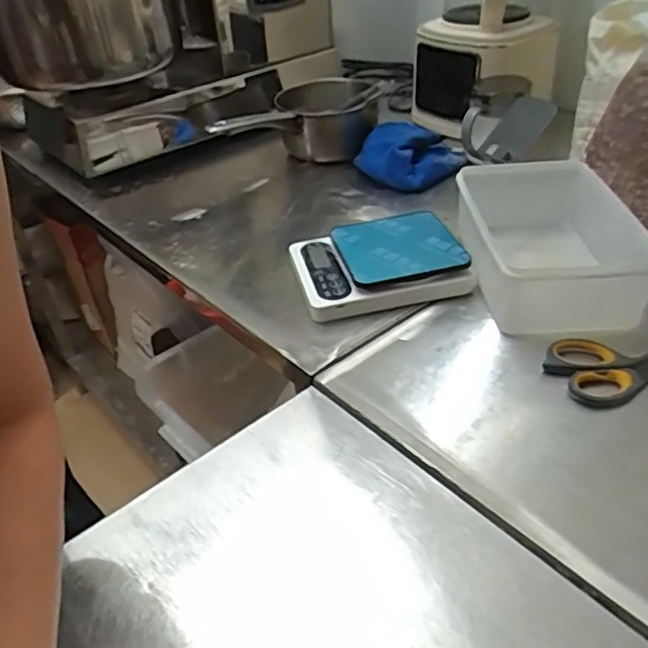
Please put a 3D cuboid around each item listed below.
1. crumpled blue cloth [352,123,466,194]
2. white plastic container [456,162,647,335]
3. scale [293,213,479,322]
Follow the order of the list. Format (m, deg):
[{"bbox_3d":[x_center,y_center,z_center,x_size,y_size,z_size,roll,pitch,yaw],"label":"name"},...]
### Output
[{"bbox_3d":[0.120,-0.240,0.873,0.154,0.051,0.134,0,37,9],"label":"crumpled blue cloth"},{"bbox_3d":[0.226,-0.081,0.622,0.143,0.078,0.237,-6,37,1],"label":"white plastic container"},{"bbox_3d":[0.056,-0.064,0.654,0.172,0.037,0.137,-12,37,-7],"label":"scale"}]

